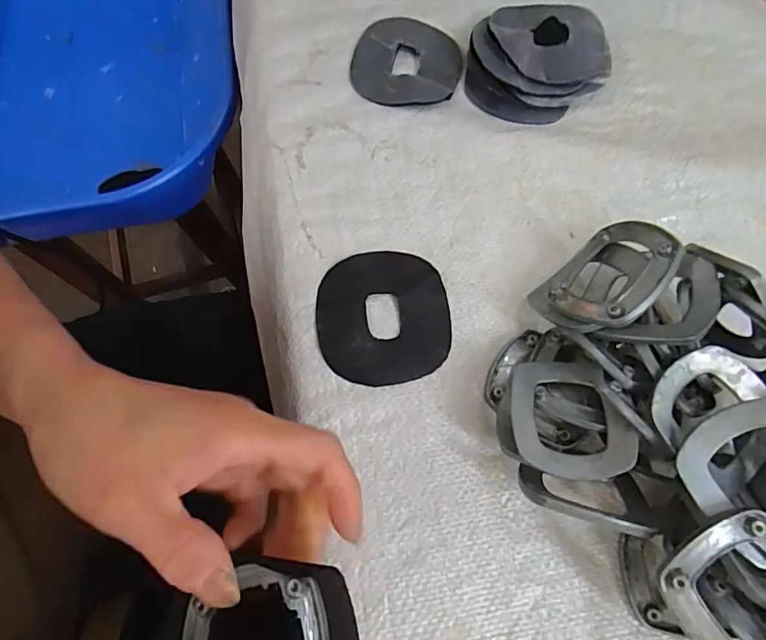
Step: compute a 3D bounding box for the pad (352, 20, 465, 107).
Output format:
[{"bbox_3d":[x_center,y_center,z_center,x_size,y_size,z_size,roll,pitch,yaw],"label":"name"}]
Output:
[{"bbox_3d":[0.018,-0.185,0.354,0.074,0.005,0.083,16,70,6],"label":"pad"}]

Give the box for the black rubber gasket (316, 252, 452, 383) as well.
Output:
[{"bbox_3d":[0.000,-0.002,0.290,0.076,0.005,0.078,0,69,0],"label":"black rubber gasket"}]

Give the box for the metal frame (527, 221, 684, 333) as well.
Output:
[{"bbox_3d":[0.116,-0.022,0.265,0.066,0.016,0.068,-49,32,-5],"label":"metal frame"}]

